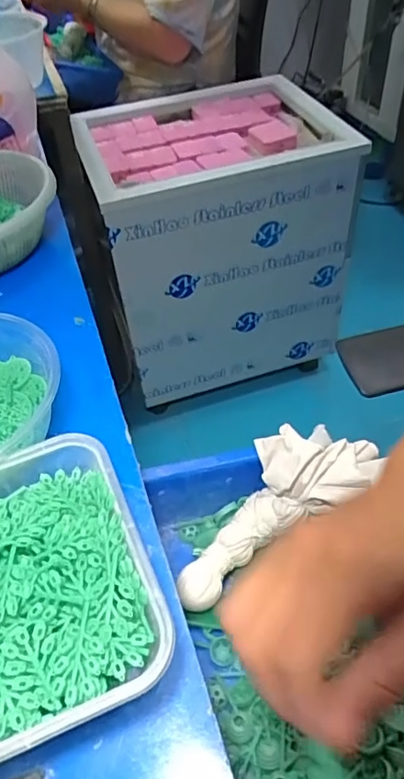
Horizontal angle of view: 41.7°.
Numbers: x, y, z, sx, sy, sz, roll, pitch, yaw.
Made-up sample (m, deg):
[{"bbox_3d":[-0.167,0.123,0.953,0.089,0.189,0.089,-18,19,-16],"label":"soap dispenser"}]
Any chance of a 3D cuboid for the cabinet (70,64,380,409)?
[{"bbox_3d":[0.027,-0.356,1.251,0.503,0.519,0.439,-15,49,-8],"label":"cabinet"}]

